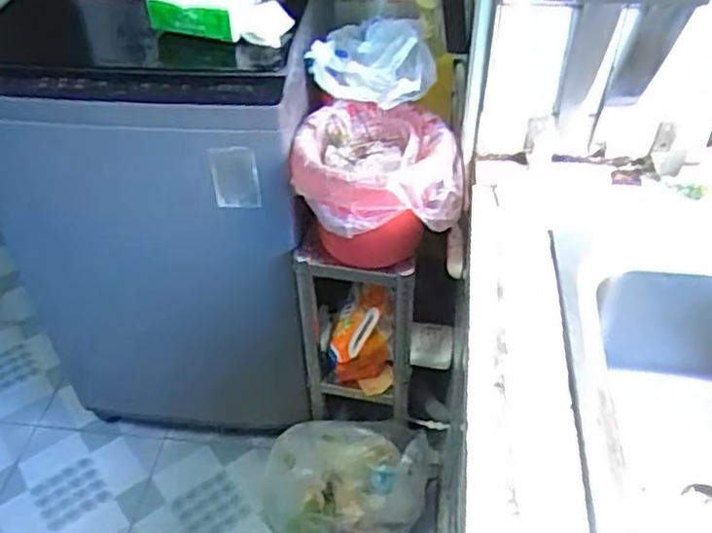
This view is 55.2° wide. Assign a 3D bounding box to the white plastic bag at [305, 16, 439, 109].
[{"bbox_3d":[0.022,-0.310,1.031,0.186,0.103,0.133,32,51,30],"label":"white plastic bag"}]

